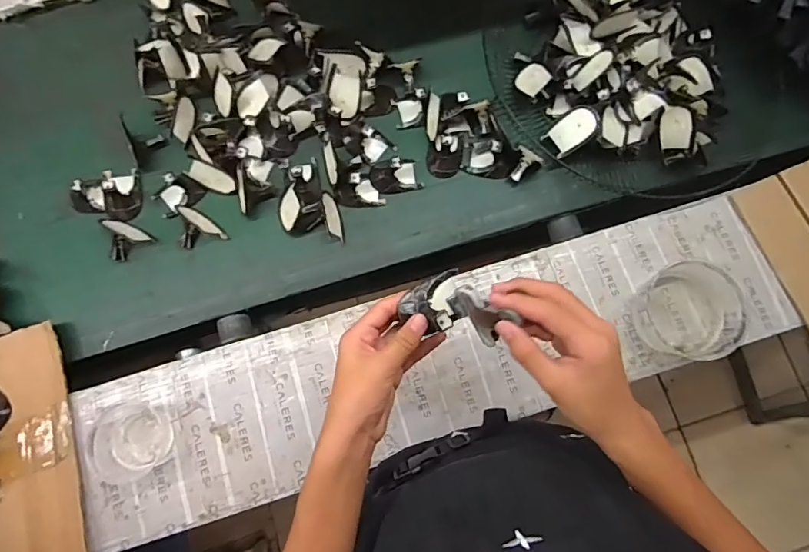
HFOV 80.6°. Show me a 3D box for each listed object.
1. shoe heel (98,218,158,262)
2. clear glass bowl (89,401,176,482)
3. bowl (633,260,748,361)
[{"bbox_3d":[-0.378,-0.046,0.638,0.061,0.035,0.051,26,79,5],"label":"shoe heel"},{"bbox_3d":[-0.323,0.193,0.567,0.081,0.028,0.087,0,78,0],"label":"clear glass bowl"},{"bbox_3d":[0.344,0.044,0.586,0.109,0.063,0.112,0,78,0],"label":"bowl"}]

